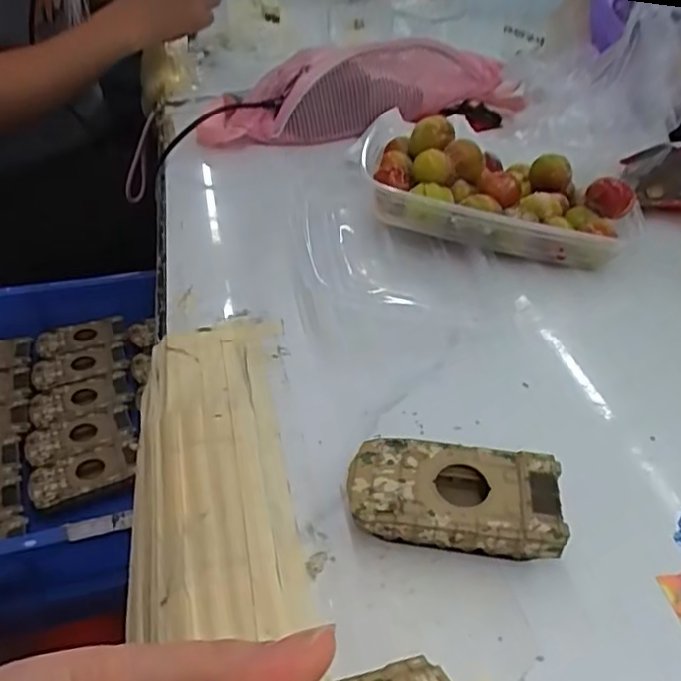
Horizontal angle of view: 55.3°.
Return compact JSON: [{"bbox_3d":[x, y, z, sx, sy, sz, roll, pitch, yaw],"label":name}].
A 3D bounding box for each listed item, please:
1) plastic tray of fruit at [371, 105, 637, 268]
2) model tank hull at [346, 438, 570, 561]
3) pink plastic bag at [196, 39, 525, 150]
[{"bbox_3d":[0.121,-0.118,0.510,0.208,0.065,0.118,12,40,11],"label":"plastic tray of fruit"},{"bbox_3d":[0.054,0.077,0.312,0.096,0.025,0.050,8,39,6],"label":"model tank hull"},{"bbox_3d":[0.026,-0.266,0.676,0.355,0.080,0.068,-11,40,-13],"label":"pink plastic bag"}]

